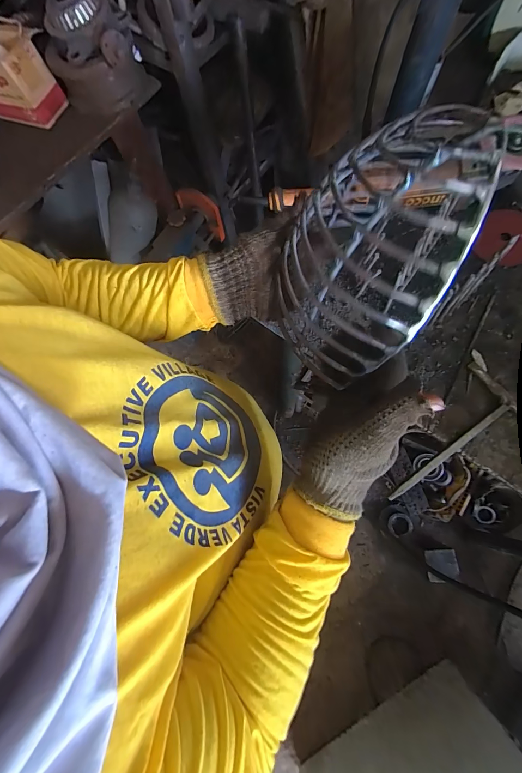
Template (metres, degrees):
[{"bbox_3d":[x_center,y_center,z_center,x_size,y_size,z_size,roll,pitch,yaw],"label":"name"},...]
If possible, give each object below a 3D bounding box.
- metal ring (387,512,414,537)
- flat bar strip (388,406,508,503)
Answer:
[{"bbox_3d":[0.502,0.499,1.144,0.084,0.014,0.076,-23,57,13],"label":"metal ring"},{"bbox_3d":[0.244,0.083,0.407,0.202,0.009,0.011,-33,77,-6],"label":"flat bar strip"}]

